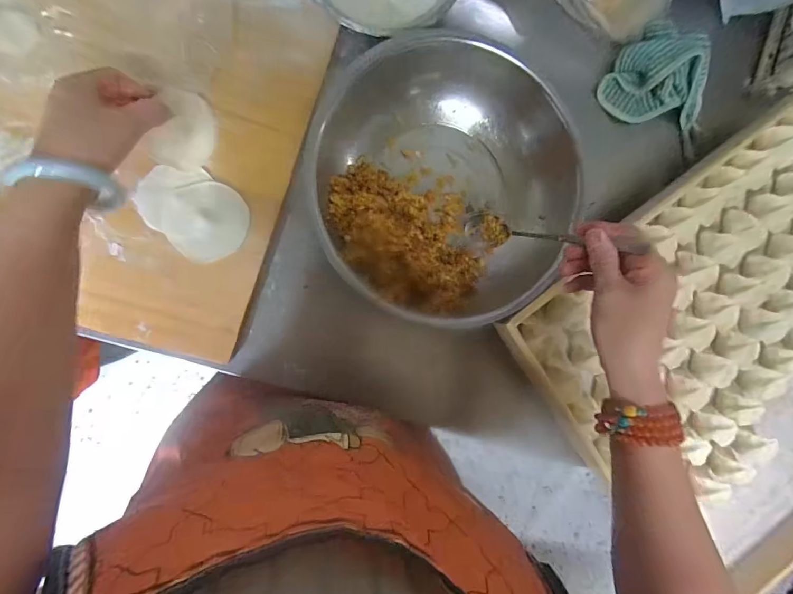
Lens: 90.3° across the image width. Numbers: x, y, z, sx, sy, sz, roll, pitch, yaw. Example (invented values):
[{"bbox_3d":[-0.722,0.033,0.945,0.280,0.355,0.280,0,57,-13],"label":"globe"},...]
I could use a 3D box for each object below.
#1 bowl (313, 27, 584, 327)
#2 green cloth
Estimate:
[{"bbox_3d":[0.056,-0.131,0.425,0.277,0.080,0.308,-11,95,-9],"label":"bowl"},{"bbox_3d":[0.330,-0.261,0.487,0.104,0.059,0.129,-42,99,-5],"label":"green cloth"}]

